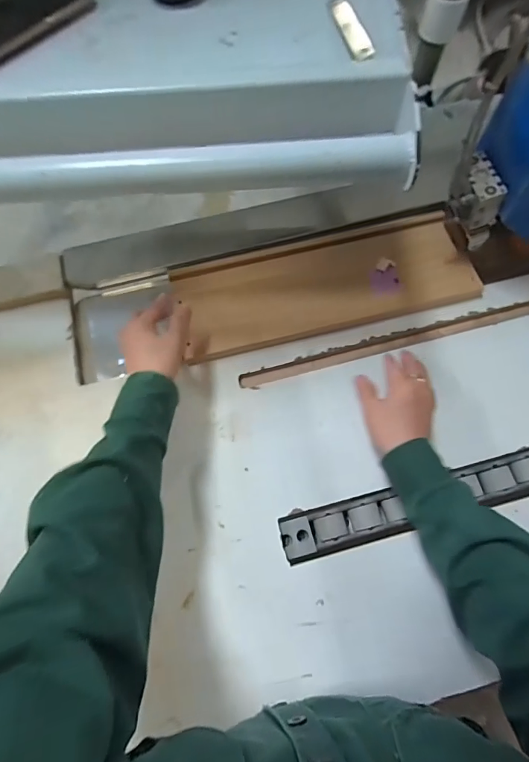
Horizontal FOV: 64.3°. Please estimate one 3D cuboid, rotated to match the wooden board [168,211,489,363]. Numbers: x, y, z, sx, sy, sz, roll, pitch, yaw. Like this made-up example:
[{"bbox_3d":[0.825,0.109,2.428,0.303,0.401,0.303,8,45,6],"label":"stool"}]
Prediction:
[{"bbox_3d":[0.082,-0.129,0.561,0.387,0.019,0.134,-12,78,-3],"label":"wooden board"}]

